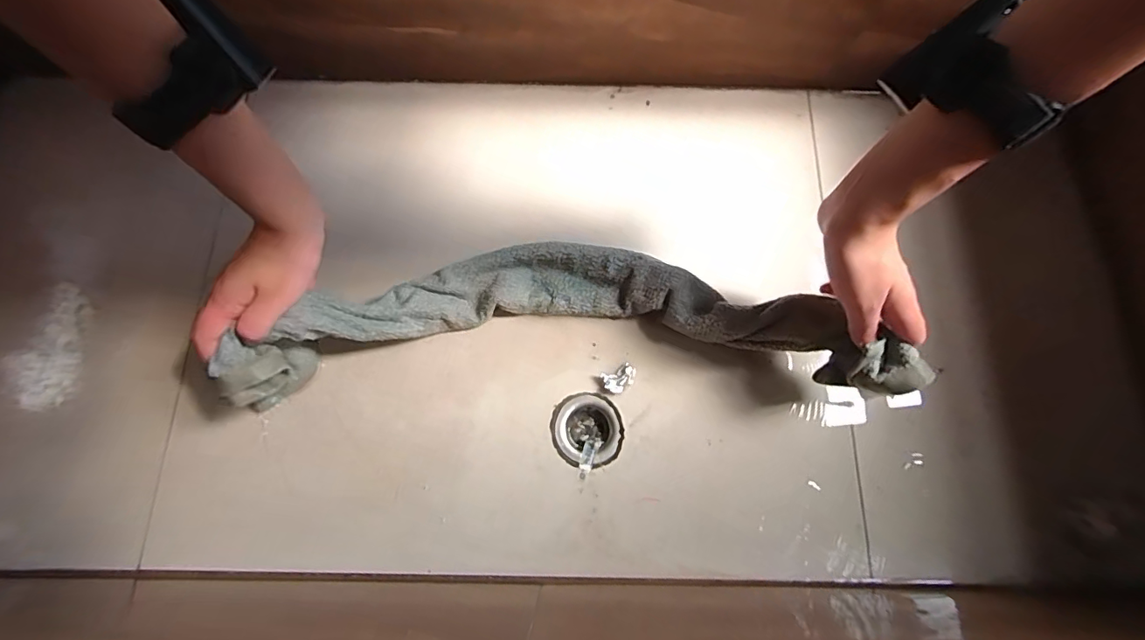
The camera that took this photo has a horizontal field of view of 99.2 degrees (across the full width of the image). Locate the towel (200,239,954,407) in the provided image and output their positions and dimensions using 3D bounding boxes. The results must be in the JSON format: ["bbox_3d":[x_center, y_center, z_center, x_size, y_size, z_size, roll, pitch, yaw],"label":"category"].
[{"bbox_3d":[-0.002,-0.006,0.400,0.492,0.090,0.144,0,75,2],"label":"towel"}]

